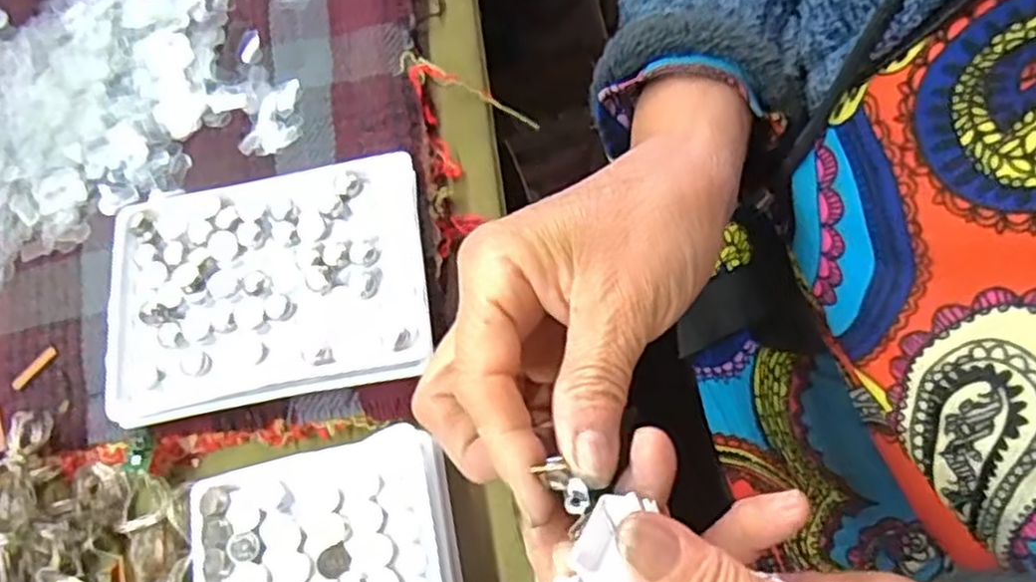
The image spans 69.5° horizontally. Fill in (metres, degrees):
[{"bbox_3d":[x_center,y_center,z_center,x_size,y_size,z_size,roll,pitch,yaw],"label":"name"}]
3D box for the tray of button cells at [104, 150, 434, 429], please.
[{"bbox_3d":[-0.103,-0.003,0.305,0.130,0.008,0.095,-10,69,3],"label":"tray of button cells"}]

